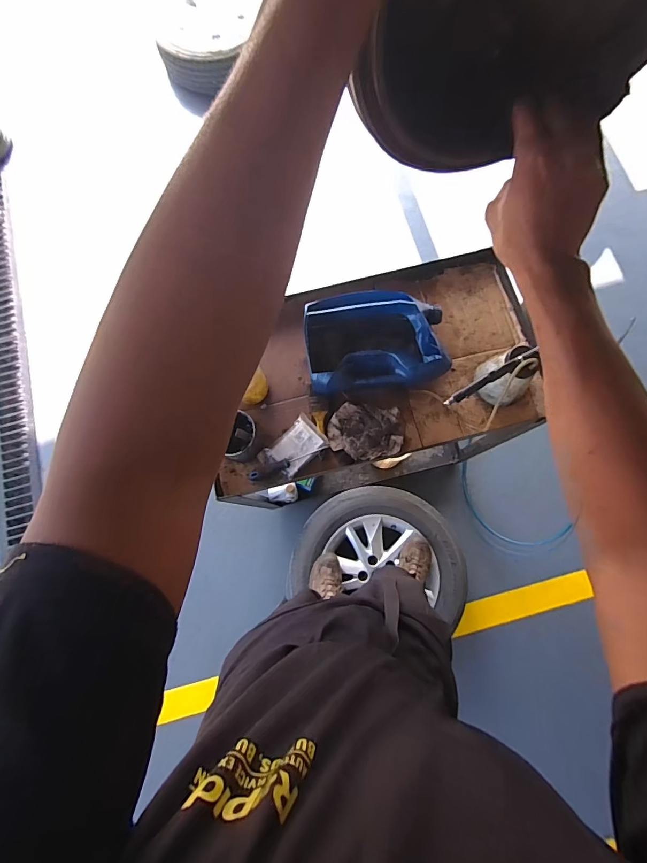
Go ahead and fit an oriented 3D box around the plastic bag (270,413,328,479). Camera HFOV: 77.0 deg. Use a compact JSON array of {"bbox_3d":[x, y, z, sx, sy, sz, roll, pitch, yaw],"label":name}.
[{"bbox_3d":[-0.060,0.035,0.942,0.092,0.014,0.126,42,81,10],"label":"plastic bag"}]

